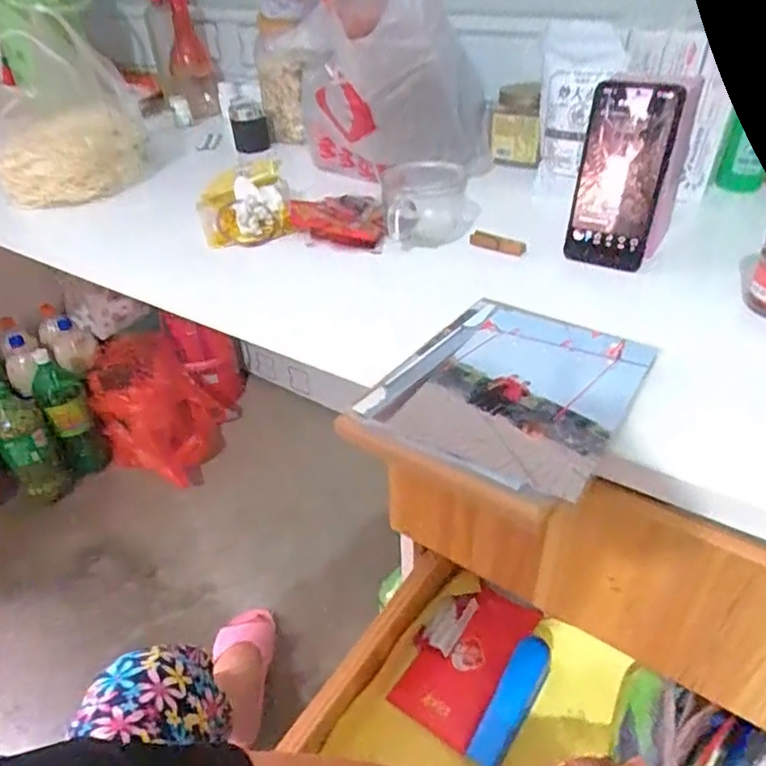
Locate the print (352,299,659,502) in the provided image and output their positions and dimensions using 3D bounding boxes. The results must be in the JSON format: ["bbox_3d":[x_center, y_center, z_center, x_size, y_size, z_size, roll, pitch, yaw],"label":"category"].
[{"bbox_3d":[0.094,-0.002,0.427,0.153,0.007,0.181,21,43,28],"label":"print"}]

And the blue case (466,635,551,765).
[{"bbox_3d":[0.117,0.288,0.538,0.030,0.030,0.118,22,58,30],"label":"blue case"}]

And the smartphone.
[{"bbox_3d":[0.227,-0.194,0.571,0.079,0.166,0.015,18,32,26],"label":"smartphone"}]

